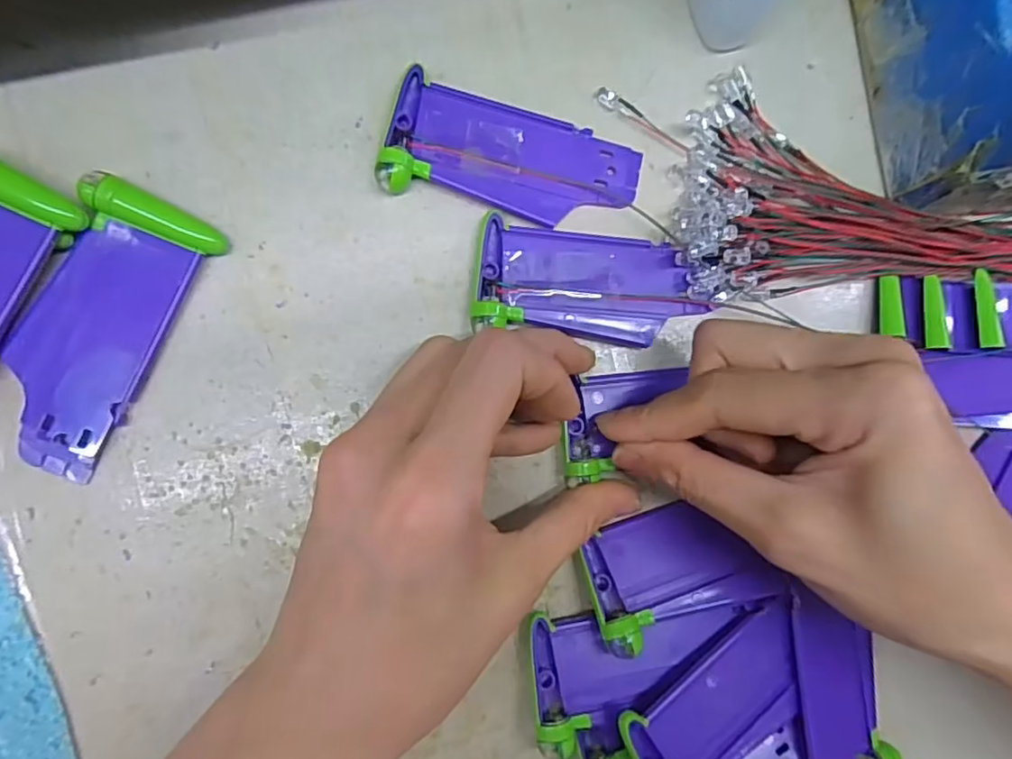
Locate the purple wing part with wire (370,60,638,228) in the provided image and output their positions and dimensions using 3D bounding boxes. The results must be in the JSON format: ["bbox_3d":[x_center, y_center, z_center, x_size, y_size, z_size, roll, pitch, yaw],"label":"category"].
[{"bbox_3d":[0.003,-0.076,0.209,0.089,0.010,0.041,16,85,-8],"label":"purple wing part with wire"}]

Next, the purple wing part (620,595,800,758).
[{"bbox_3d":[0.074,0.111,0.196,0.071,0.017,0.039,-25,91,-9],"label":"purple wing part"}]

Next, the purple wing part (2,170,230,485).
[{"bbox_3d":[-0.128,-0.016,0.185,0.037,0.011,0.090,25,83,-7],"label":"purple wing part"}]

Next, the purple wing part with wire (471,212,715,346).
[{"bbox_3d":[0.031,-0.033,0.209,0.082,0.005,0.037,7,86,-8],"label":"purple wing part with wire"}]

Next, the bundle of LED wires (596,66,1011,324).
[{"bbox_3d":[0.192,-0.068,0.228,0.291,0.016,0.081,0,87,-9],"label":"bundle of LED wires"}]

